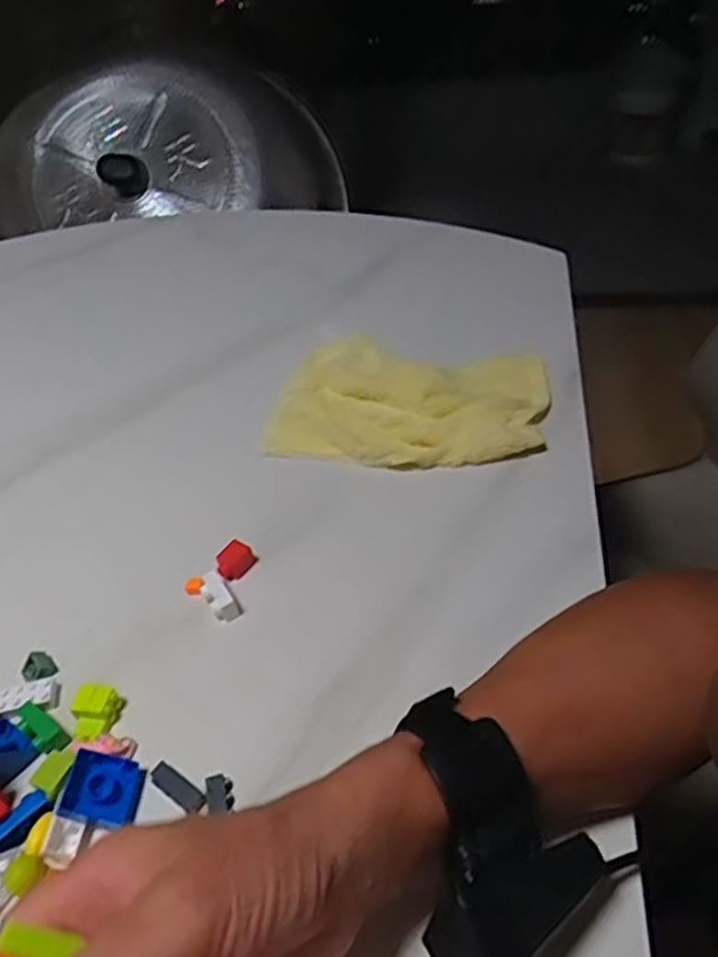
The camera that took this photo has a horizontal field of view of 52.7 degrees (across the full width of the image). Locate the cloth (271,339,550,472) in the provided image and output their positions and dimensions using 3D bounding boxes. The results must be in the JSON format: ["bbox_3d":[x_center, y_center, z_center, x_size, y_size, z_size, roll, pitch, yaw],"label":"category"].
[{"bbox_3d":[0.039,-0.063,0.579,0.210,0.022,0.134,9,47,16],"label":"cloth"}]

